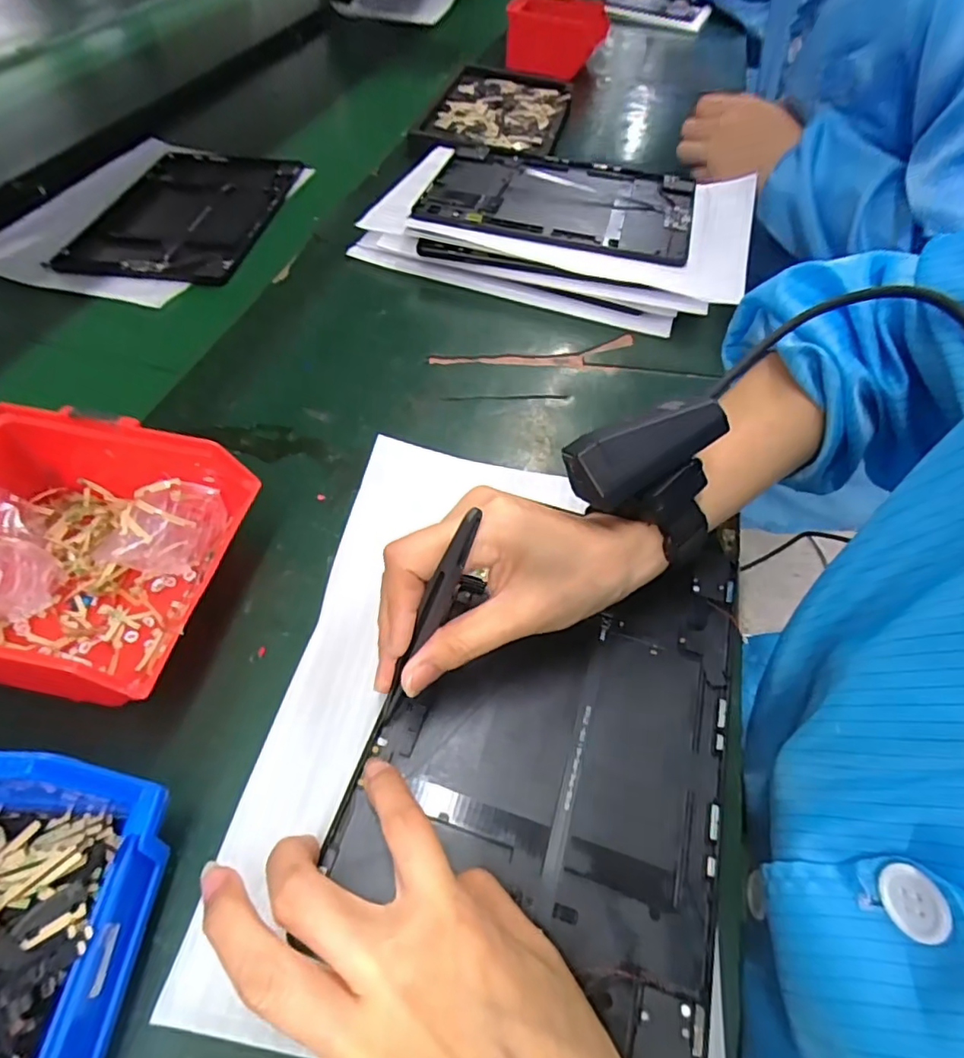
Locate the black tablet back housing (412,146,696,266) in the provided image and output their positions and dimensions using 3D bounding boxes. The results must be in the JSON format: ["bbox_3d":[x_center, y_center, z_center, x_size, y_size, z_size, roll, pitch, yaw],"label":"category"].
[{"bbox_3d":[0.067,-0.303,0.518,0.244,0.014,0.156,15,56,7],"label":"black tablet back housing"}]

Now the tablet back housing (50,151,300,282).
[{"bbox_3d":[-0.280,-0.311,0.552,0.162,0.014,0.246,4,54,1],"label":"tablet back housing"}]

